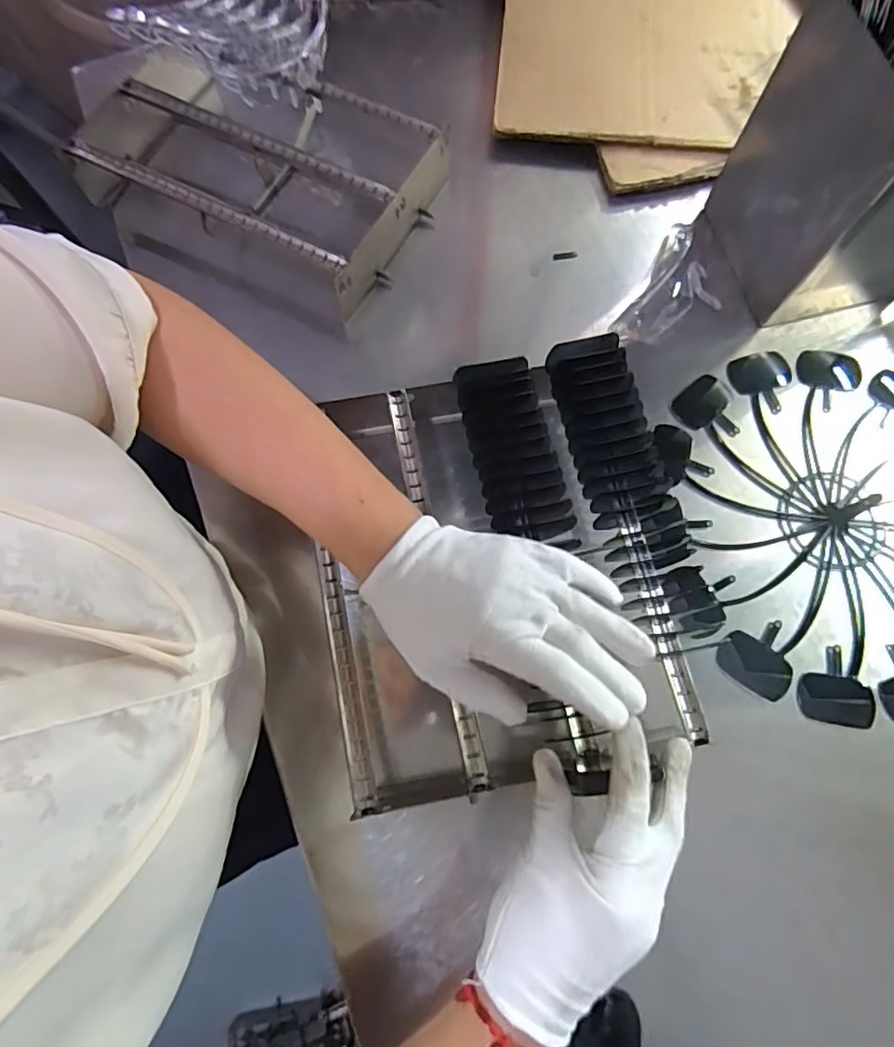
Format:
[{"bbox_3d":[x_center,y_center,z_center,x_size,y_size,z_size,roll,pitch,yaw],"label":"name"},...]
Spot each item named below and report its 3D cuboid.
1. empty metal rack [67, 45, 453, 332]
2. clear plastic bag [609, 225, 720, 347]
[{"bbox_3d":[-0.194,-0.358,0.549,0.349,0.077,0.186,28,77,9],"label":"empty metal rack"},{"bbox_3d":[0.225,-0.227,0.523,0.075,0.037,0.151,30,77,9],"label":"clear plastic bag"}]

